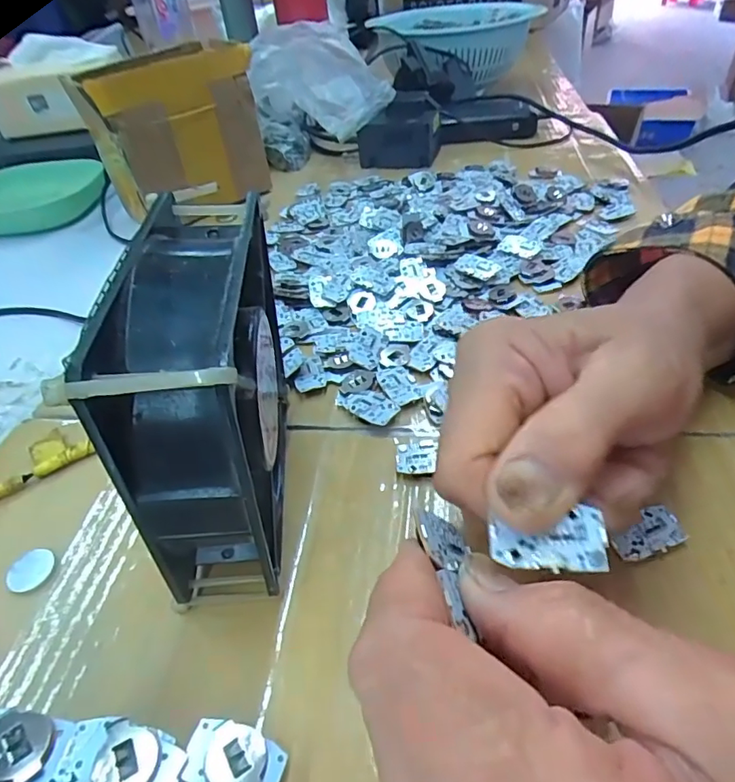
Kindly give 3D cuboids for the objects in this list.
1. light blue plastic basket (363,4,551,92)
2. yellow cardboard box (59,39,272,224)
[{"bbox_3d":[0.107,-0.477,0.705,0.197,0.071,0.196,-23,45,-18],"label":"light blue plastic basket"},{"bbox_3d":[-0.173,-0.232,0.460,0.132,0.120,0.083,-32,48,-26],"label":"yellow cardboard box"}]

